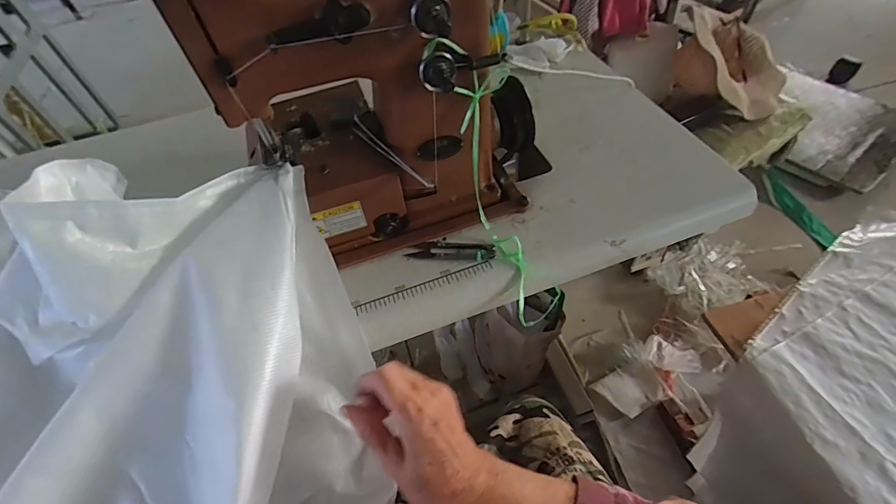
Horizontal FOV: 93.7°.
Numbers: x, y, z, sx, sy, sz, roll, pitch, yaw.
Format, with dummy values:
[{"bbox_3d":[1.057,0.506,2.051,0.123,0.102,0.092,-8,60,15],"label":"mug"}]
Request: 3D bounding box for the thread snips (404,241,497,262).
[{"bbox_3d":[0.003,-0.002,0.473,0.099,0.011,0.024,6,54,9],"label":"thread snips"}]

